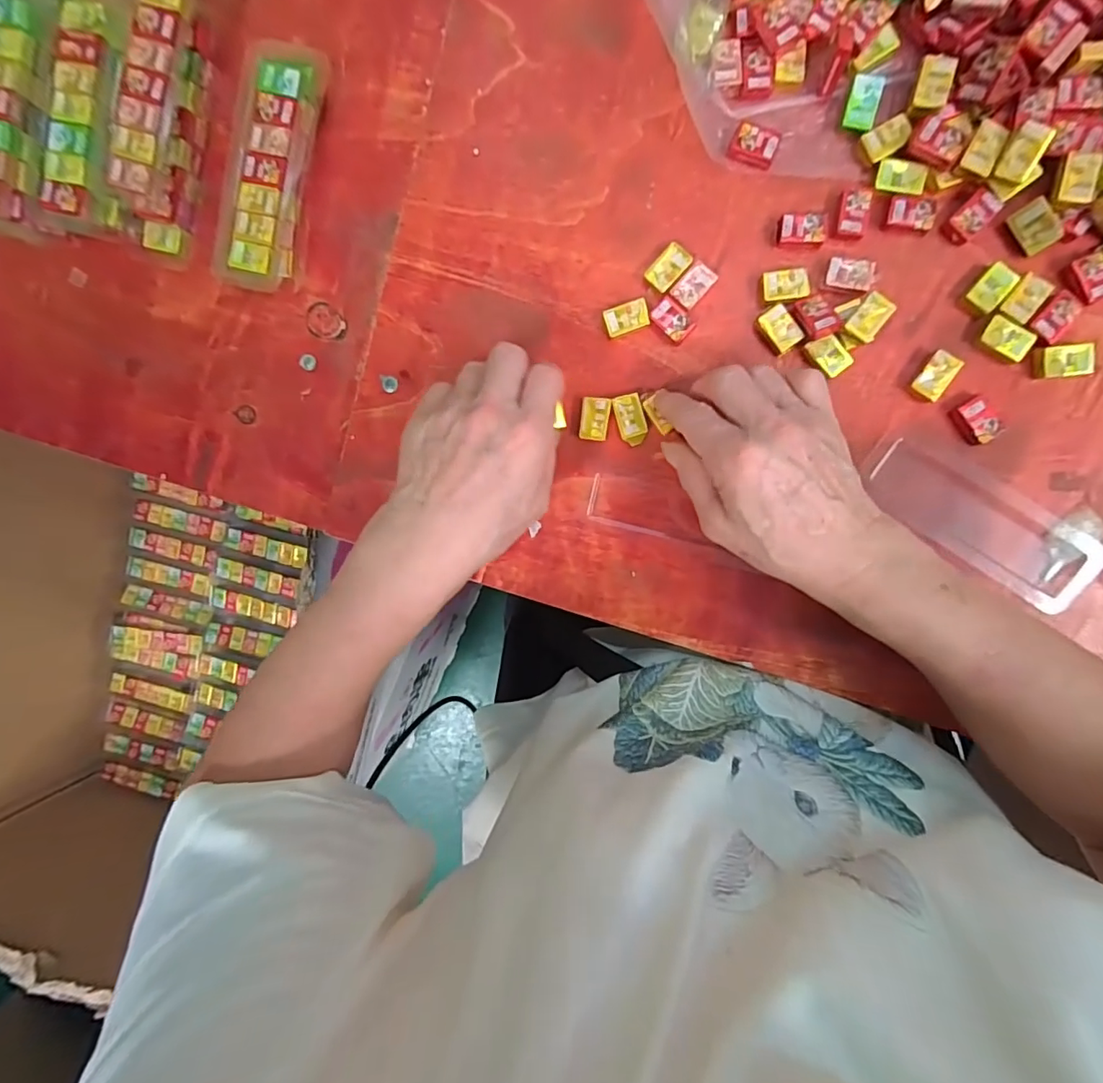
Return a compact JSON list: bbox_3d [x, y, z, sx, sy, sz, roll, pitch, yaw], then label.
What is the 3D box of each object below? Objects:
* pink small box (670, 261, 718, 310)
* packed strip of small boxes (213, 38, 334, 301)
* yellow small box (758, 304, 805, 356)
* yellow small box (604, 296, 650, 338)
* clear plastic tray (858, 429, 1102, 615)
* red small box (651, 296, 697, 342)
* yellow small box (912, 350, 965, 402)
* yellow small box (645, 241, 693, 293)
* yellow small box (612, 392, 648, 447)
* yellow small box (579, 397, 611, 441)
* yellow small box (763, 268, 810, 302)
[{"bbox_3d":[0.086,-0.153,0.316,0.016,0.008,0.027,44,99,1],"label":"pink small box"},{"bbox_3d":[-0.172,-0.230,0.326,0.037,0.027,0.142,16,97,5],"label":"packed strip of small boxes"},{"bbox_3d":[0.135,-0.125,0.312,0.017,0.007,0.026,-34,91,9],"label":"yellow small box"},{"bbox_3d":[0.046,-0.135,0.321,0.026,0.007,0.017,-17,93,8],"label":"yellow small box"},{"bbox_3d":[0.248,-0.014,0.308,0.137,0.010,0.051,33,98,2],"label":"clear plastic tray"},{"bbox_3d":[0.073,-0.133,0.319,0.016,0.007,0.026,-42,90,9],"label":"red small box"},{"bbox_3d":[0.221,-0.095,0.304,0.016,0.010,0.027,32,98,3],"label":"yellow small box"},{"bbox_3d":[0.070,-0.163,0.315,0.017,0.010,0.026,43,99,1],"label":"yellow small box"},{"bbox_3d":[0.049,-0.074,0.323,0.017,0.007,0.030,-15,94,8],"label":"yellow small box"},{"bbox_3d":[0.027,-0.076,0.326,0.017,0.007,0.026,7,96,6],"label":"yellow small box"},{"bbox_3d":[0.137,-0.150,0.310,0.025,0.007,0.017,-5,95,7],"label":"yellow small box"}]

